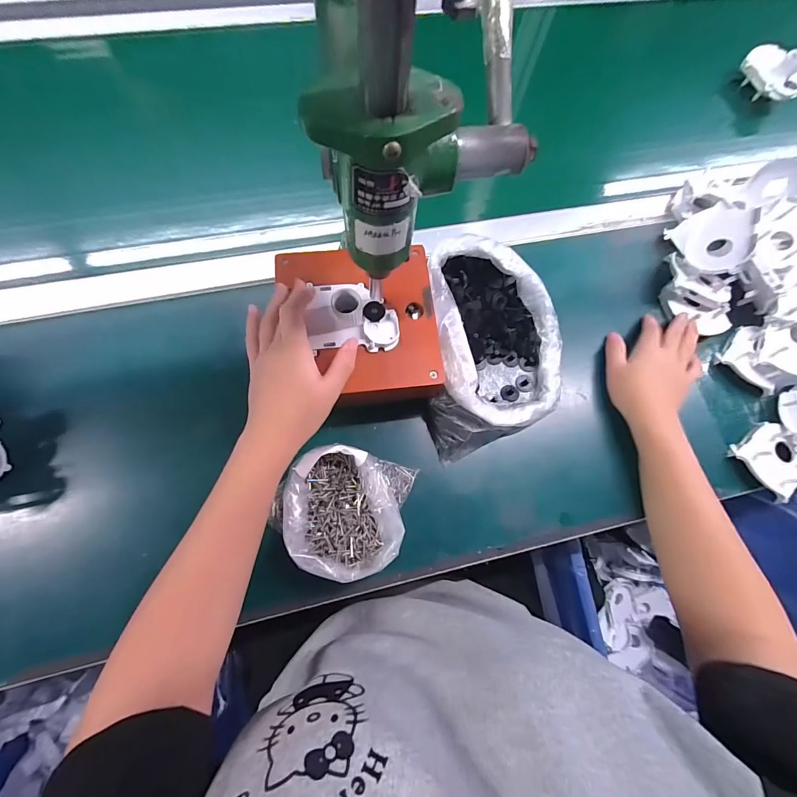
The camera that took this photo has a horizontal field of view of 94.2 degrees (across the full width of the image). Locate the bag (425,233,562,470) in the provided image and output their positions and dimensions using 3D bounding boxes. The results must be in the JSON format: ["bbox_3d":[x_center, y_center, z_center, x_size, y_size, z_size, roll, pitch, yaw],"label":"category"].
[{"bbox_3d":[0.106,-0.055,0.398,0.144,0.059,0.219,2,74,-4],"label":"bag"}]

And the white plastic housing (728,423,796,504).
[{"bbox_3d":[0.407,0.067,0.403,0.062,0.020,0.063,-31,79,-12],"label":"white plastic housing"}]

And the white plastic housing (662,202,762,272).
[{"bbox_3d":[0.385,-0.198,0.449,0.020,0.074,0.104,25,41,-28],"label":"white plastic housing"}]

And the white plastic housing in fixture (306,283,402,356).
[{"bbox_3d":[-0.041,-0.079,0.341,0.080,0.025,0.068,-4,73,-4],"label":"white plastic housing in fixture"}]

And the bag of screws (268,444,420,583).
[{"bbox_3d":[-0.046,0.104,0.340,0.118,0.063,0.108,14,73,2],"label":"bag of screws"}]

